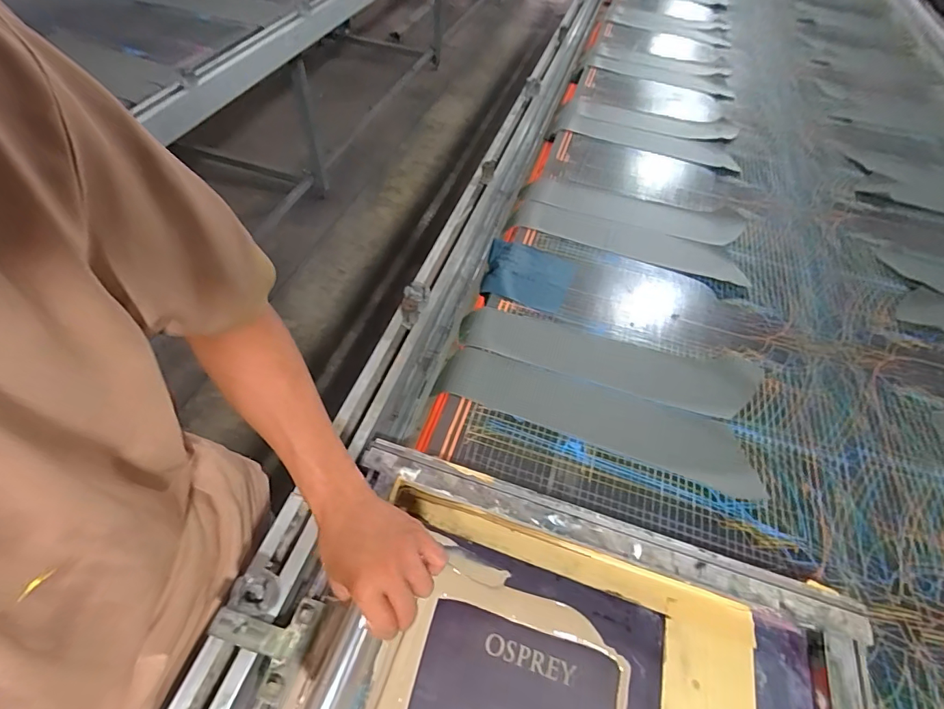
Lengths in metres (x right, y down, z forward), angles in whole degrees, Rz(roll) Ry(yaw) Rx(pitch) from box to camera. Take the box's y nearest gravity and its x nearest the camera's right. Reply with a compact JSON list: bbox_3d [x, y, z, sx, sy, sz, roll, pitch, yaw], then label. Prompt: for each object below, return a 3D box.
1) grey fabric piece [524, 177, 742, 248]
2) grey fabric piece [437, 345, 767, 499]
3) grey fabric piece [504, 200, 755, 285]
[{"bbox_3d":[0.326,-0.291,0.907,0.449,0.009,0.120,11,53,3],"label":"grey fabric piece"},{"bbox_3d":[0.164,0.081,0.628,0.438,0.026,0.097,17,60,12],"label":"grey fabric piece"},{"bbox_3d":[0.285,-0.220,0.846,0.426,0.011,0.099,17,54,8],"label":"grey fabric piece"}]

